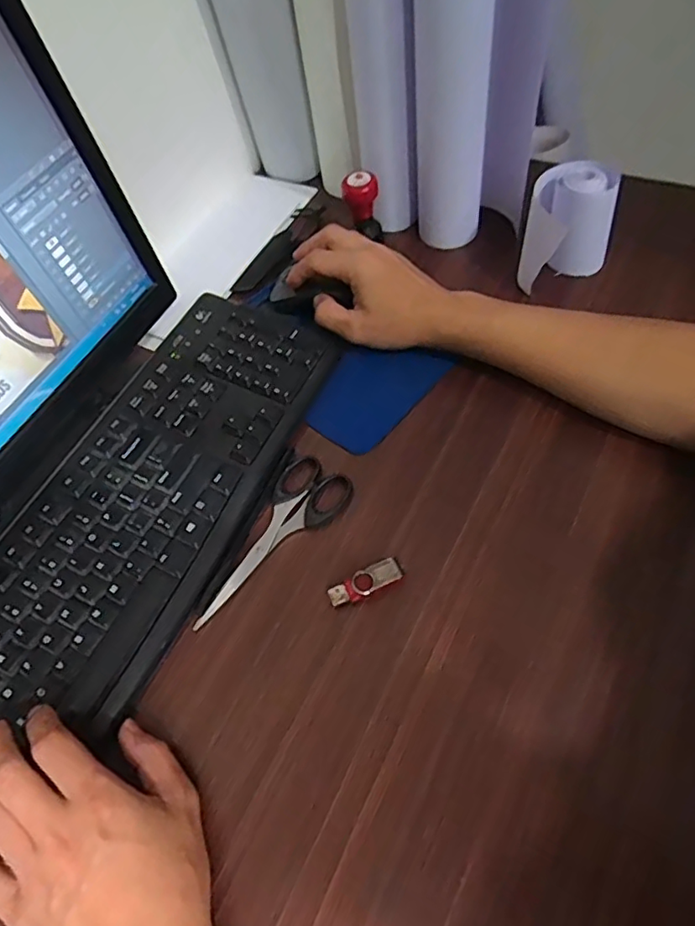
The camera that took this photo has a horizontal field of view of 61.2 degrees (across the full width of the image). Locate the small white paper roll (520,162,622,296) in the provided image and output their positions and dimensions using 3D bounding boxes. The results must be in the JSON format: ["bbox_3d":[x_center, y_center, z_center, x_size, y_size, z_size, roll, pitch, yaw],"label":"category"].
[{"bbox_3d":[0.199,-0.209,0.526,0.076,0.104,0.082,0,61,0],"label":"small white paper roll"}]

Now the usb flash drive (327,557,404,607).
[{"bbox_3d":[0.012,0.083,0.409,0.052,0.010,0.018,-22,63,-11],"label":"usb flash drive"}]

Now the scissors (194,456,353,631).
[{"bbox_3d":[-0.057,0.060,0.437,0.056,0.008,0.150,31,66,16],"label":"scissors"}]

